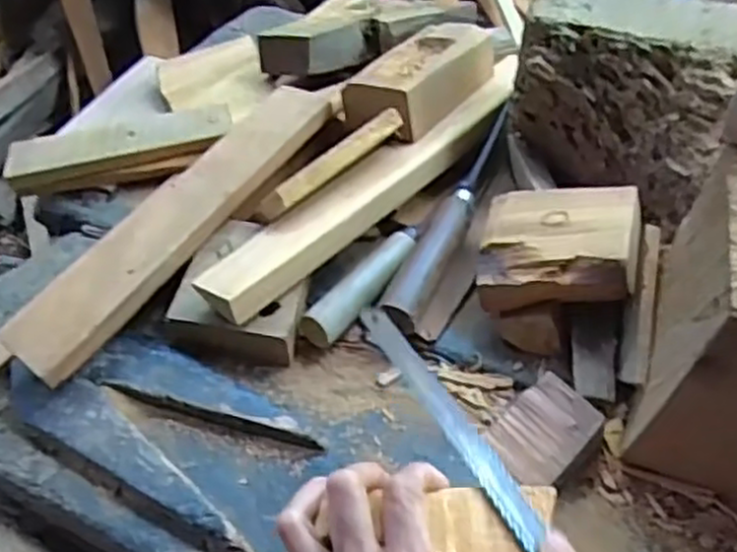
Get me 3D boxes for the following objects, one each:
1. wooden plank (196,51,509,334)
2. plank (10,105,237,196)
[{"bbox_3d":[0.018,-0.086,0.608,0.049,0.024,0.367,33,58,29],"label":"wooden plank"},{"bbox_3d":[-0.221,-0.115,0.683,0.192,0.033,0.041,-14,48,-8],"label":"plank"}]

